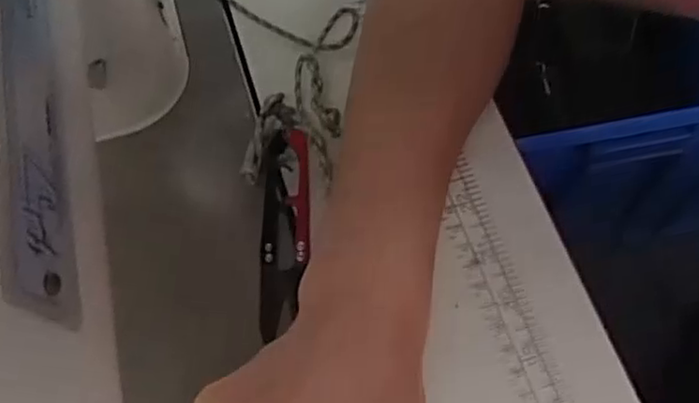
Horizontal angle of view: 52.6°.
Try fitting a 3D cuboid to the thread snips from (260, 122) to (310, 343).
[{"bbox_3d":[-0.030,0.012,0.336,0.024,0.015,0.101,-2,65,1],"label":"thread snips"}]

